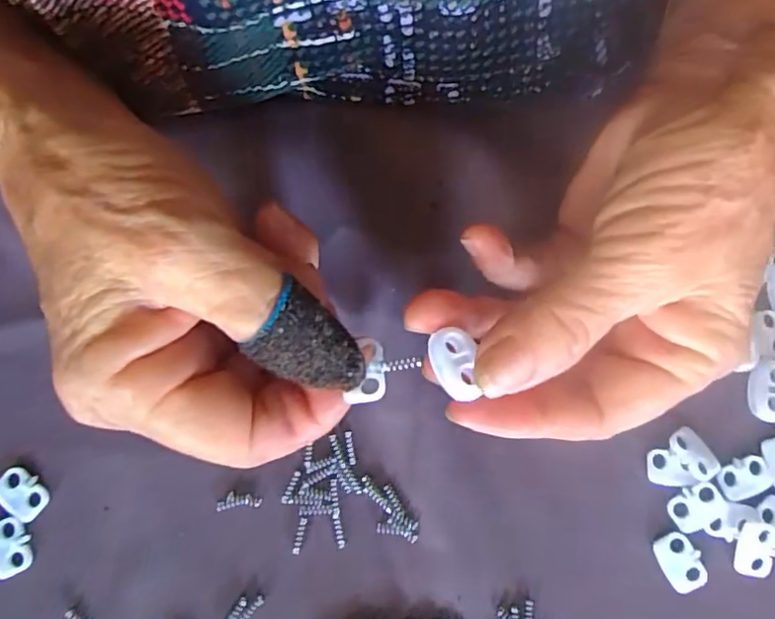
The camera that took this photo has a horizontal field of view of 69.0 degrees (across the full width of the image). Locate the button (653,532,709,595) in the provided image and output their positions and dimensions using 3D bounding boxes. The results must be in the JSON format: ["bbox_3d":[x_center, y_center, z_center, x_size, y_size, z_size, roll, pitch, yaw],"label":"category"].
[{"bbox_3d":[0.101,0.087,0.193,0.013,0.004,0.019,-22,79,-6],"label":"button"}]

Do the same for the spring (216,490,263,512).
[{"bbox_3d":[-0.052,0.065,0.194,0.015,0.004,0.006,-6,76,-2],"label":"spring"}]

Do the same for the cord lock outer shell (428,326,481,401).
[{"bbox_3d":[0.019,0.016,0.165,0.013,0.004,0.019,-8,76,-2],"label":"cord lock outer shell"}]

